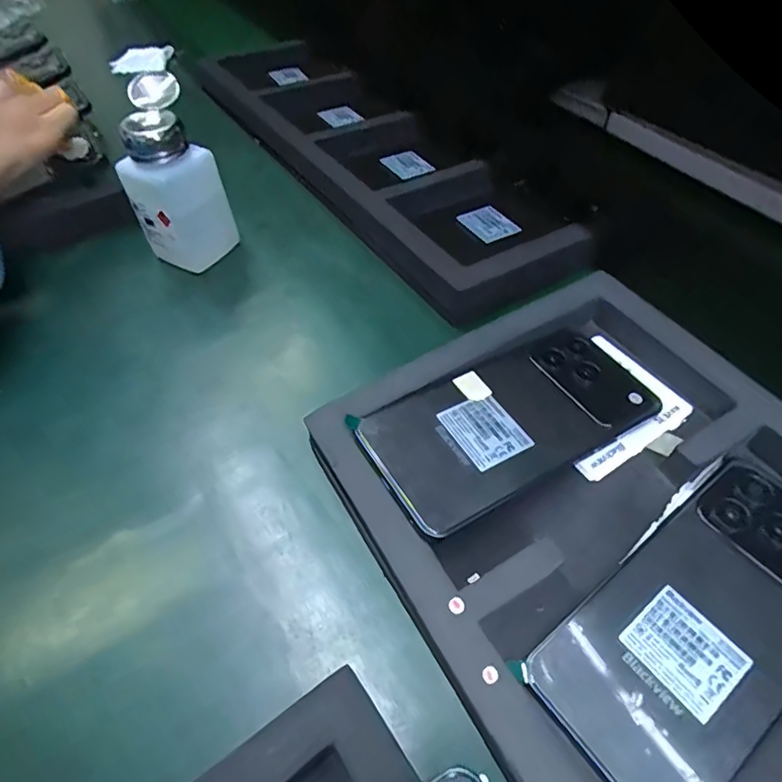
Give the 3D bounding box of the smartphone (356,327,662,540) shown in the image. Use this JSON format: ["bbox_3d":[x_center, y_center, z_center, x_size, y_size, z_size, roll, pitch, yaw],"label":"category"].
[{"bbox_3d":[0.065,0.013,0.279,0.156,0.009,0.076,-24,55,-23],"label":"smartphone"}]

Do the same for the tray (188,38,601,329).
[{"bbox_3d":[-0.035,-0.239,0.495,0.167,0.042,0.496,-21,54,-22],"label":"tray"}]

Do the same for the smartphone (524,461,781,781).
[{"bbox_3d":[0.137,0.100,0.224,0.155,0.016,0.074,-33,59,-21],"label":"smartphone"}]

